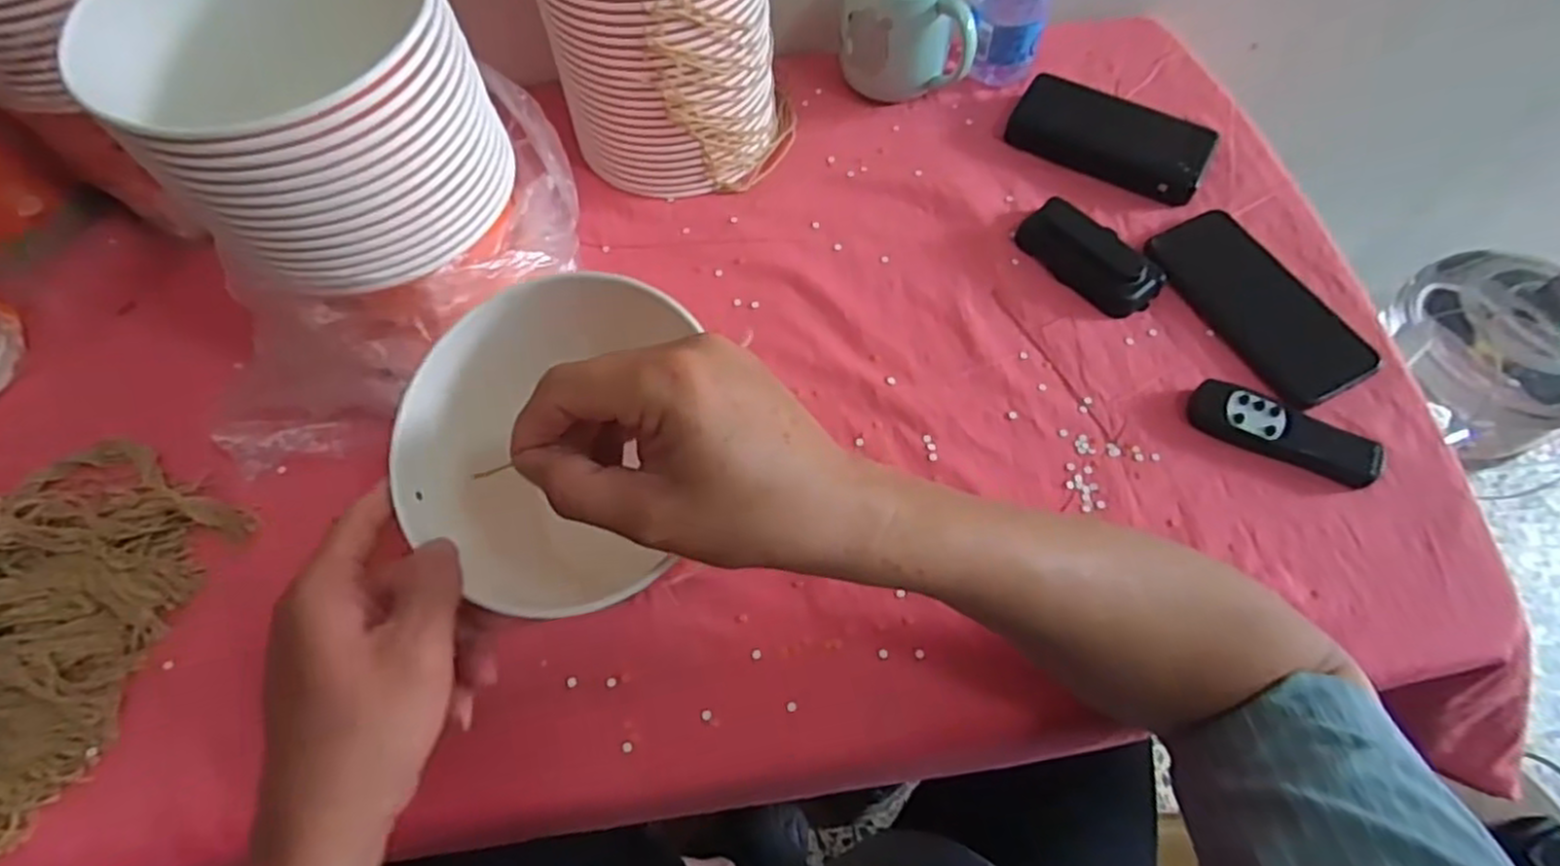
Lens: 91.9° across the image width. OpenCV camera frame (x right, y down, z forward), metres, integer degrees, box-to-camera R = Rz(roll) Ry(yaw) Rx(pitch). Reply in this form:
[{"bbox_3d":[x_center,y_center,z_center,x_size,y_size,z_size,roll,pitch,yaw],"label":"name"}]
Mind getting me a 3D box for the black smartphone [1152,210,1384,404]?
[{"bbox_3d":[0.345,-0.097,0.541,0.077,0.009,0.161,-26,65,-12],"label":"black smartphone"}]

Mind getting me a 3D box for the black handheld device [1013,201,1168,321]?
[{"bbox_3d":[0.228,-0.131,0.558,0.049,0.021,0.106,-38,68,-16],"label":"black handheld device"}]

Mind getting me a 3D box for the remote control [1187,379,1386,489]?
[{"bbox_3d":[0.330,0.000,0.489,0.118,0.016,0.038,24,66,13],"label":"remote control"}]

